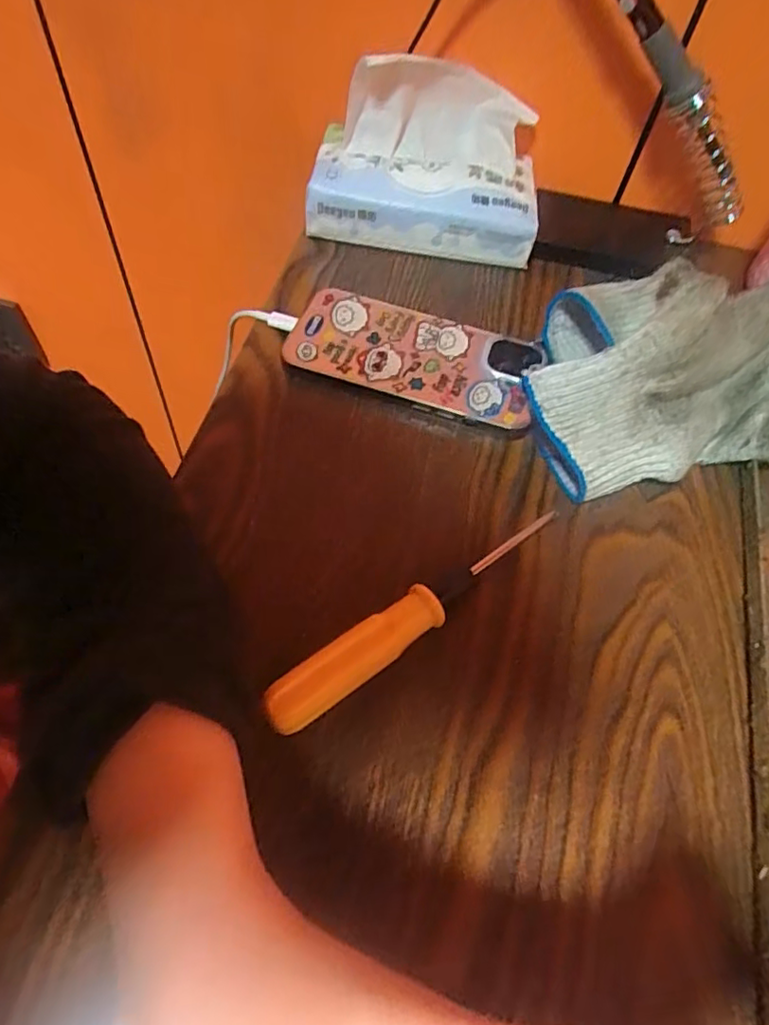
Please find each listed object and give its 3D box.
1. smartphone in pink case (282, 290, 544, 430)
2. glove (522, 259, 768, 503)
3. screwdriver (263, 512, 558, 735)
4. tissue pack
[{"bbox_3d":[0.017,-0.089,0.333,0.137,0.013,0.064,16,57,4],"label":"smartphone in pink case"},{"bbox_3d":[0.164,-0.074,0.298,0.182,0.068,0.115,0,57,-6],"label":"glove"},{"bbox_3d":[0.016,0.041,0.250,0.148,0.024,0.019,-32,66,-24],"label":"screwdriver"},{"bbox_3d":[0.030,-0.237,0.380,0.151,0.100,0.084,4,57,-4],"label":"tissue pack"}]

